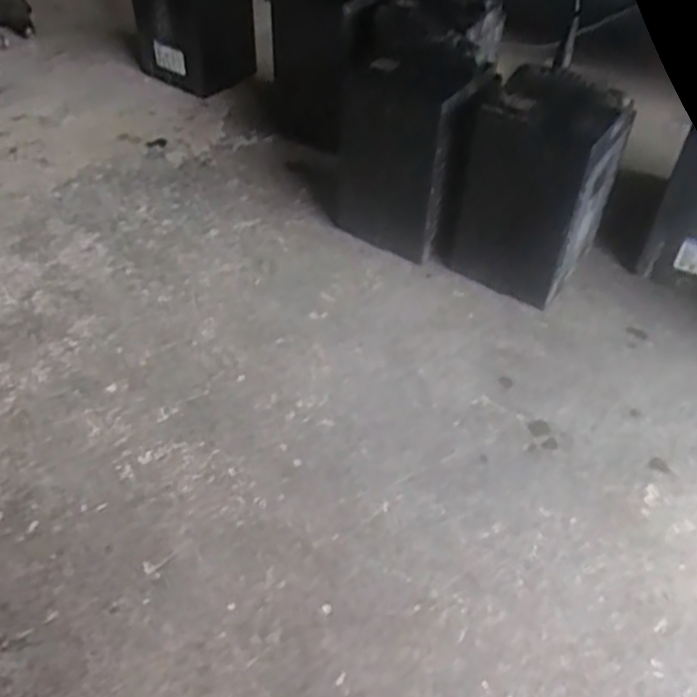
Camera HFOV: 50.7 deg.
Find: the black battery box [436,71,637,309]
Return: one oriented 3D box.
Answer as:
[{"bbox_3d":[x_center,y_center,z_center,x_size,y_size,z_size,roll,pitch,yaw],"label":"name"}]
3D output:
[{"bbox_3d":[0.249,-0.228,1.022,0.193,0.277,0.162,29,52,22],"label":"black battery box"}]

